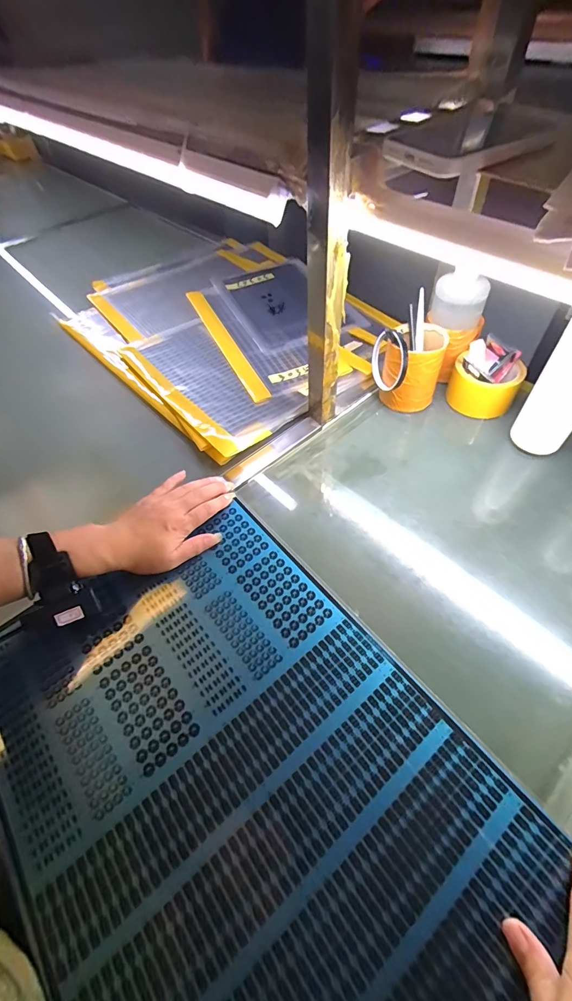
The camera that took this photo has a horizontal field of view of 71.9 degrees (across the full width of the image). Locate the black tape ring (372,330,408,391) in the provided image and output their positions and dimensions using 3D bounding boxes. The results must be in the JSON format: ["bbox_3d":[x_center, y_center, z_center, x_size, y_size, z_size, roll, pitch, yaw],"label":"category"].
[{"bbox_3d":[0.154,-0.203,0.587,0.023,0.102,0.082,-13,54,-5],"label":"black tape ring"}]

